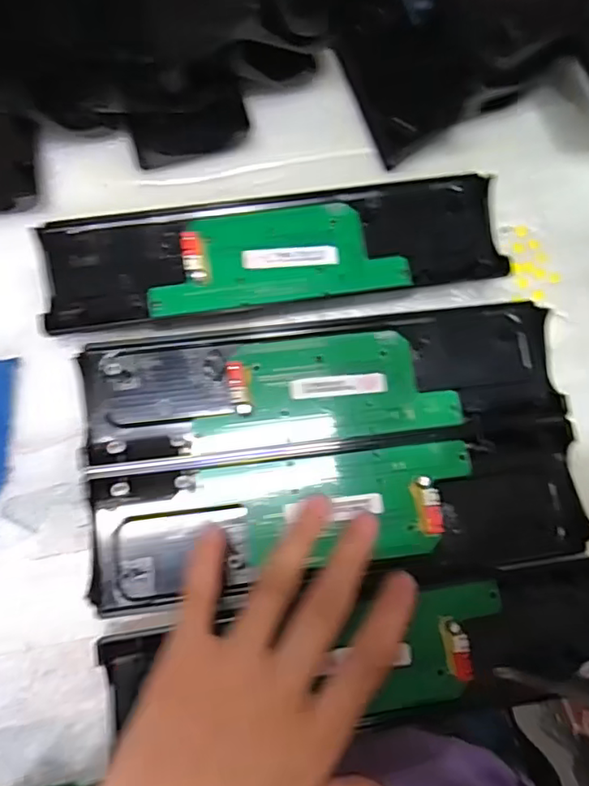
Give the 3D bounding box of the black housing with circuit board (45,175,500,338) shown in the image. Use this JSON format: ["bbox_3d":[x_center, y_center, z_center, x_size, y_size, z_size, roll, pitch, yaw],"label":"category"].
[{"bbox_3d":[-0.009,-0.080,0.322,0.242,0.014,0.066,-8,82,-5],"label":"black housing with circuit board"}]

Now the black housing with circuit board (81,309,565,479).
[{"bbox_3d":[0.017,-0.006,0.309,0.243,0.015,0.070,-6,81,-5],"label":"black housing with circuit board"}]

